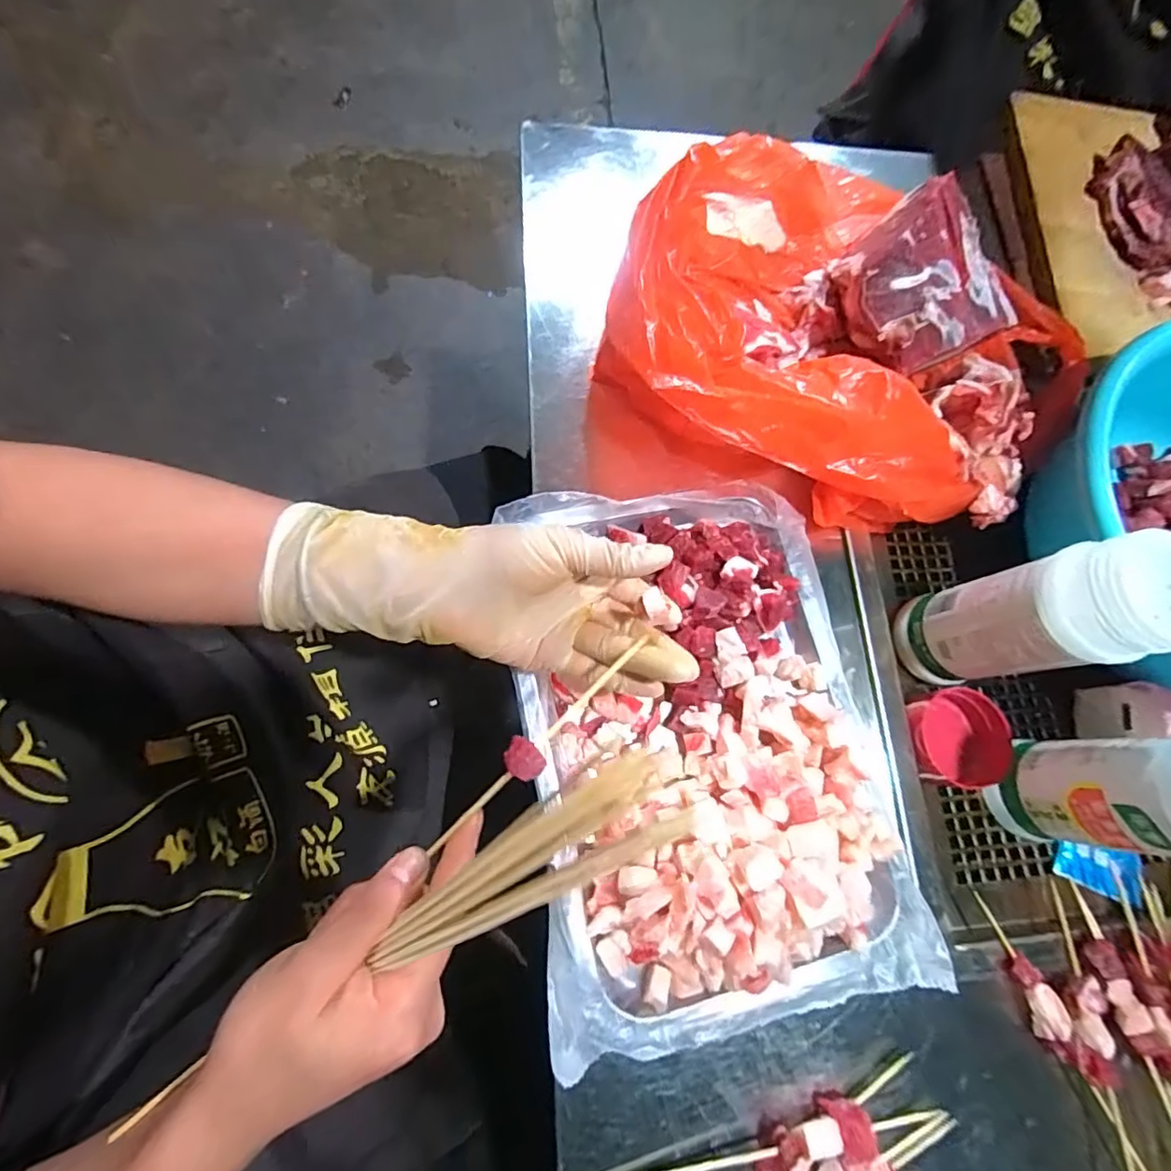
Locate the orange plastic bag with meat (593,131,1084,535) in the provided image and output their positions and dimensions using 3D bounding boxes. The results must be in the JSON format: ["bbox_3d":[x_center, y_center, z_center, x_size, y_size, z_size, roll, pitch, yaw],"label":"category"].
[{"bbox_3d":[0.202,-0.183,0.389,0.319,0.099,0.280,29,73,2],"label":"orange plastic bag with meat"}]

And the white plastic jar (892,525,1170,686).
[{"bbox_3d":[0.266,0.021,0.345,0.073,0.147,0.062,-12,76,-10],"label":"white plastic jar"}]

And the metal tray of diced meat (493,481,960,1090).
[{"bbox_3d":[0.069,0.085,0.335,0.211,0.050,0.314,-9,76,-9],"label":"metal tray of diced meat"}]

